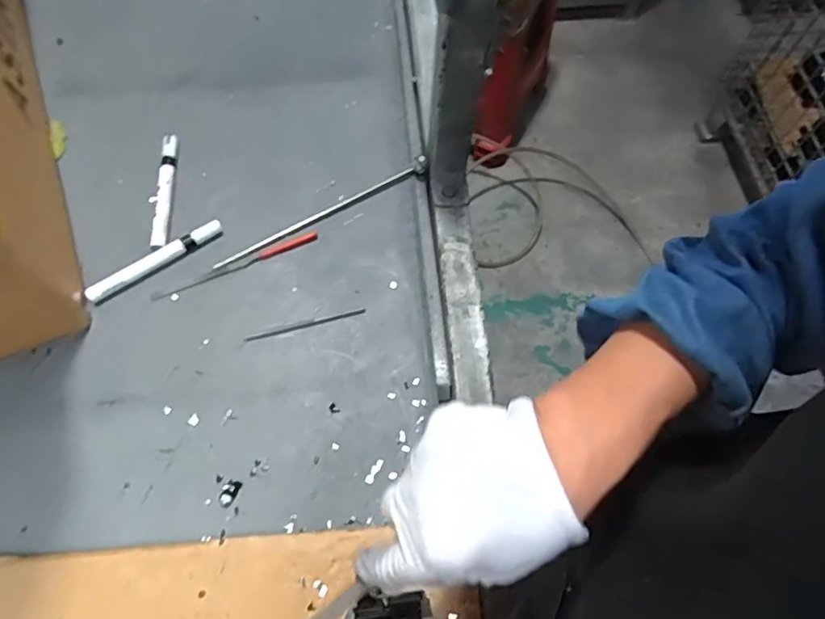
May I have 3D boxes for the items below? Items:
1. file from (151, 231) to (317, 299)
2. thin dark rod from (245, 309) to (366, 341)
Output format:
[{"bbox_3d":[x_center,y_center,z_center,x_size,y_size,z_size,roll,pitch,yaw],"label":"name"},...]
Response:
[{"bbox_3d":[-0.180,-0.046,0.587,0.172,0.009,0.013,-25,69,-11],"label":"file"},{"bbox_3d":[-0.105,0.015,0.563,0.118,0.007,0.005,-15,67,-7],"label":"thin dark rod"}]

